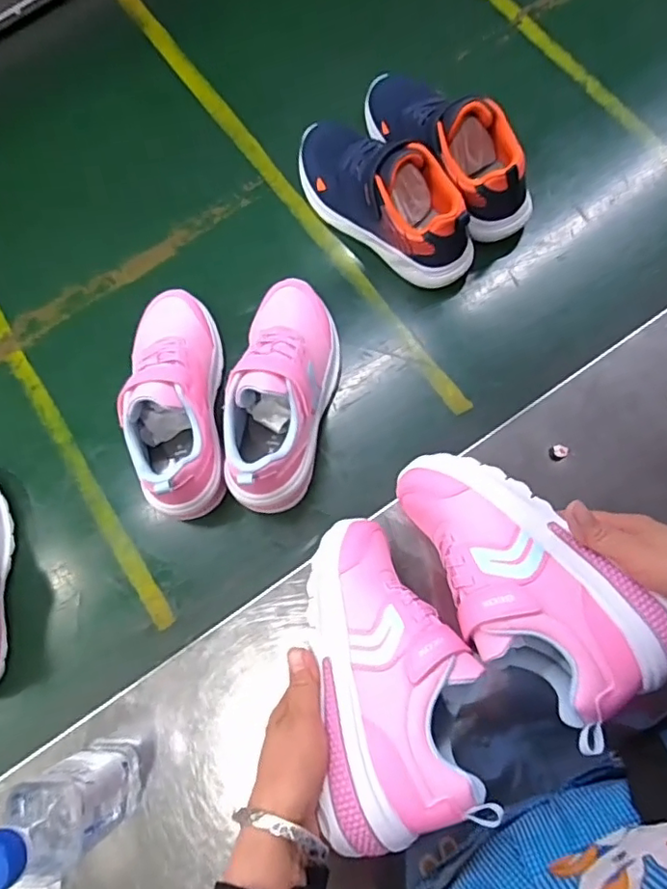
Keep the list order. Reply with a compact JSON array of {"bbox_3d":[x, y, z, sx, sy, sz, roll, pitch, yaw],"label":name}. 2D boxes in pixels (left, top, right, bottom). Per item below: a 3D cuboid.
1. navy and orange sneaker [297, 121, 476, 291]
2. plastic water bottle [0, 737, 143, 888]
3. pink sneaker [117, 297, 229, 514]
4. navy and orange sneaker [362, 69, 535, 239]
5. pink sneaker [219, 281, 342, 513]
[{"bbox_3d":[0.052,-0.258,0.581,0.223,0.094,0.086,40,80,10],"label":"navy and orange sneaker"},{"bbox_3d":[-0.191,0.261,0.406,0.060,0.159,0.057,-11,76,-2],"label":"plastic water bottle"},{"bbox_3d":[-0.147,-0.045,0.539,0.080,0.105,0.224,-8,76,-1],"label":"pink sneaker"},{"bbox_3d":[0.119,-0.315,0.583,0.098,0.097,0.227,-44,80,-9],"label":"navy and orange sneaker"},{"bbox_3d":[-0.045,-0.053,0.532,0.084,0.102,0.224,10,76,3],"label":"pink sneaker"}]

